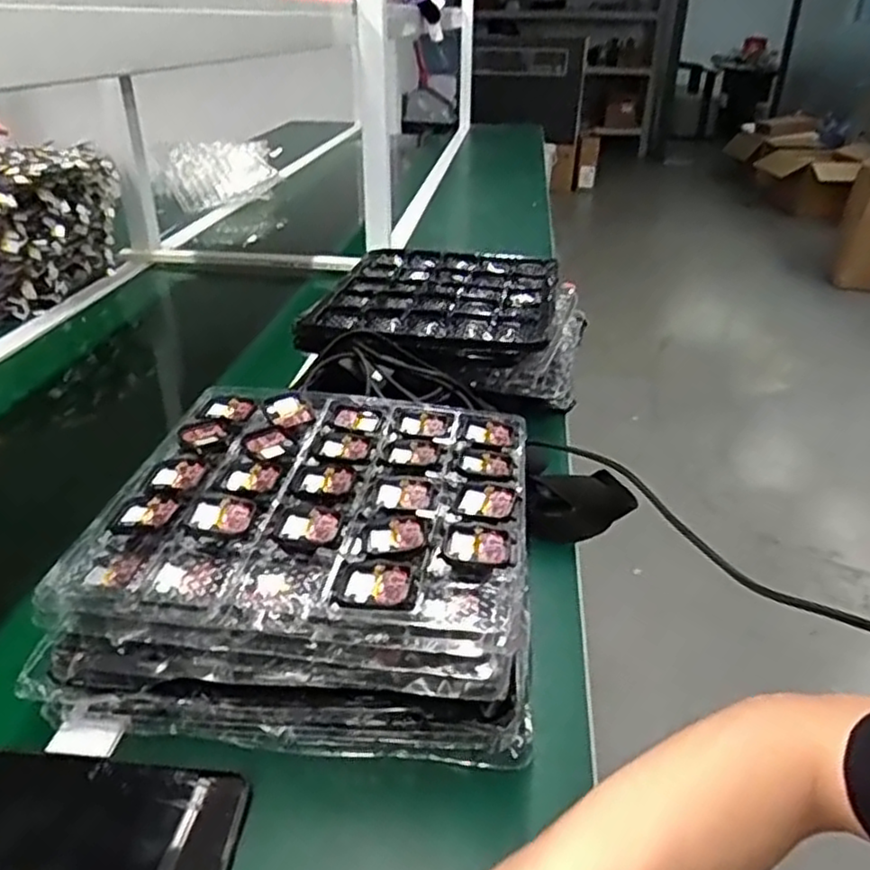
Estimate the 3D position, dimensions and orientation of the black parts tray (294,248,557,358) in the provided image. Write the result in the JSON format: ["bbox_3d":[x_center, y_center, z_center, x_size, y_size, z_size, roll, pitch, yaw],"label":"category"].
[{"bbox_3d":[0.004,-0.169,0.872,0.270,0.029,0.326,6,30,8],"label":"black parts tray"}]

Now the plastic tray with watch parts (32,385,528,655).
[{"bbox_3d":[-0.078,0.040,0.519,0.285,0.021,0.260,5,30,8],"label":"plastic tray with watch parts"}]

